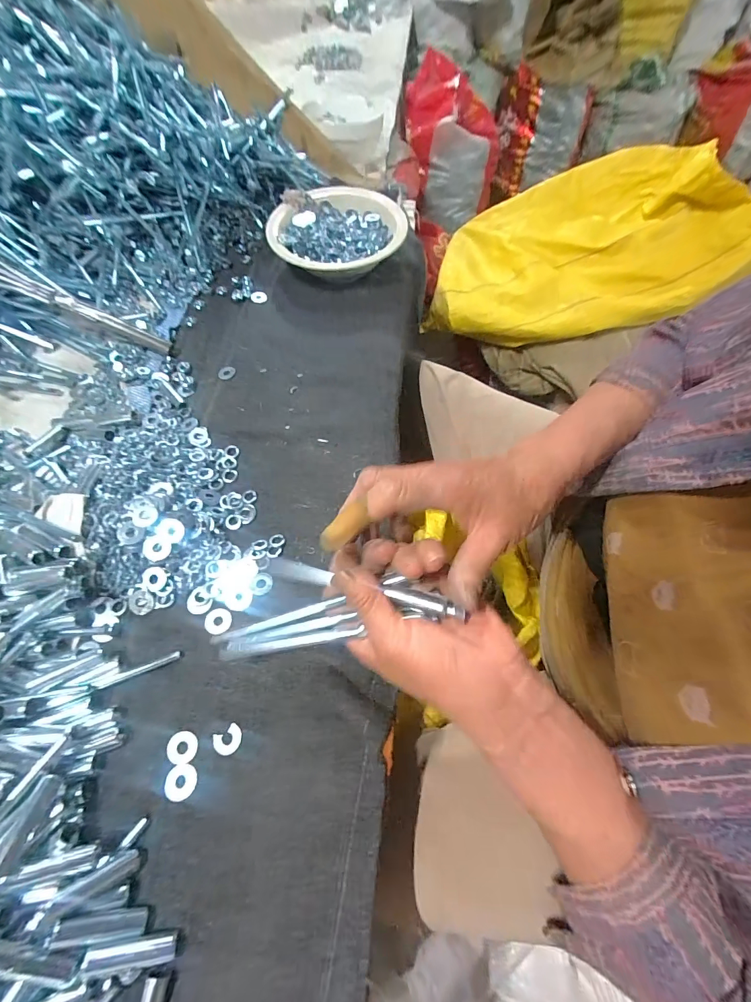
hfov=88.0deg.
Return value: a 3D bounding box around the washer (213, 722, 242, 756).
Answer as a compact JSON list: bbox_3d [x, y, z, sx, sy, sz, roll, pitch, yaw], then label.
[{"bbox_3d":[-0.098,0.159,0.258,0.019,0.004,0.016,-32,67,-18],"label":"washer"}]

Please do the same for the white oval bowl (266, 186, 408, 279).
[{"bbox_3d":[-0.047,-0.334,0.501,0.171,0.048,0.181,2,61,-1],"label":"white oval bowl"}]

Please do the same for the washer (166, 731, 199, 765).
[{"bbox_3d":[-0.129,0.164,0.259,0.020,0.004,0.018,1,61,-2],"label":"washer"}]

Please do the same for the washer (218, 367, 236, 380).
[{"bbox_3d":[-0.162,-0.140,0.426,0.019,0.004,0.018,1,61,-2],"label":"washer"}]

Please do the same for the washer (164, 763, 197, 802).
[{"bbox_3d":[-0.126,0.181,0.250,0.019,0.004,0.020,1,61,-2],"label":"washer"}]

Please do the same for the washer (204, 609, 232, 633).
[{"bbox_3d":[-0.121,0.092,0.298,0.019,0.004,0.019,-1,61,-3],"label":"washer"}]

